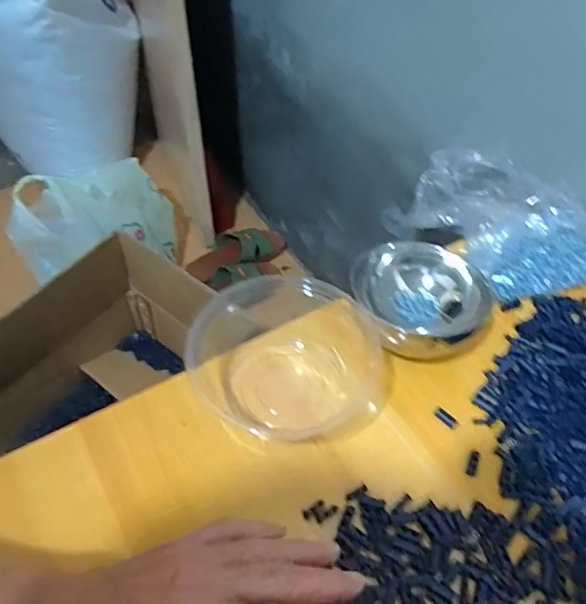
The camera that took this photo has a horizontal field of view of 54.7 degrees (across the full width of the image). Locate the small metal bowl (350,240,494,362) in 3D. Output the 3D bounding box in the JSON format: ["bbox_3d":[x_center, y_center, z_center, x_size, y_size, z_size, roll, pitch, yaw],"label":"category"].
[{"bbox_3d":[0.102,0.003,0.470,0.094,0.059,0.100,0,52,0],"label":"small metal bowl"}]

